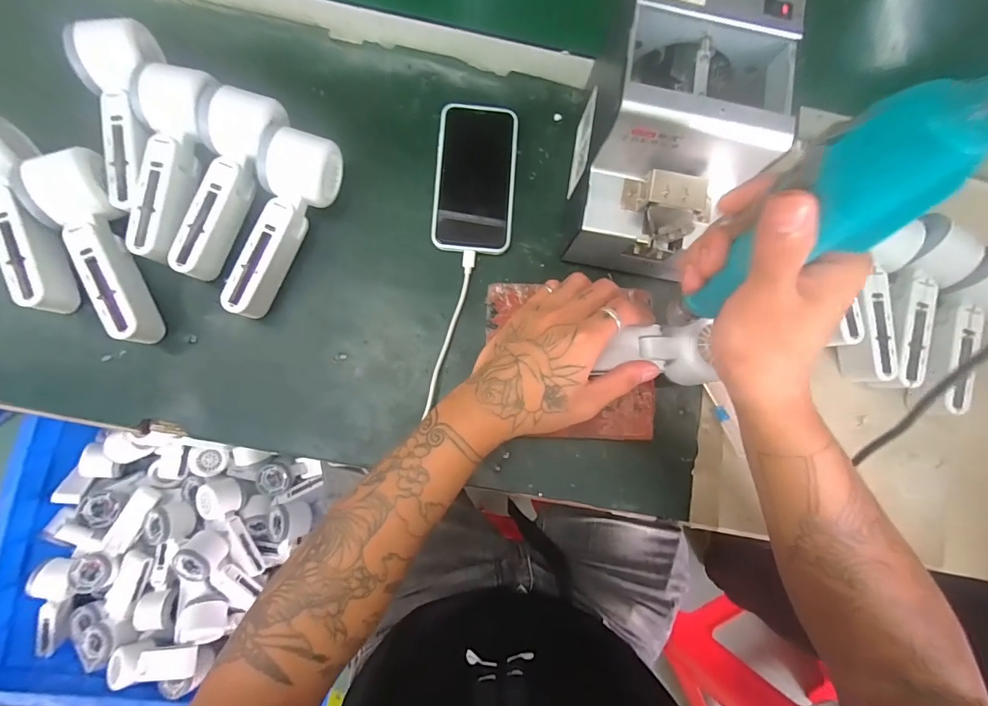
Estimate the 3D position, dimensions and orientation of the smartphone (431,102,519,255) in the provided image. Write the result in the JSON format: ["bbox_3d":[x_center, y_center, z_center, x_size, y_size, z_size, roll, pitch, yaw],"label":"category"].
[{"bbox_3d":[-0.018,-0.168,0.423,0.075,0.009,0.145,4,82,-4],"label":"smartphone"}]

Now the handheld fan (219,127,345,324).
[{"bbox_3d":[-0.182,-0.108,0.377,0.055,0.048,0.163,18,81,-2],"label":"handheld fan"}]

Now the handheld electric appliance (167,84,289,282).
[{"bbox_3d":[-0.228,-0.143,0.381,0.054,0.047,0.167,15,81,-3],"label":"handheld electric appliance"}]

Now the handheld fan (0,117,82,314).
[{"bbox_3d":[-0.390,-0.114,0.357,0.054,0.046,0.159,-33,86,-8],"label":"handheld fan"}]

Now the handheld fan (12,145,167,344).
[{"bbox_3d":[-0.324,-0.086,0.367,0.058,0.043,0.162,-27,85,-8],"label":"handheld fan"}]

